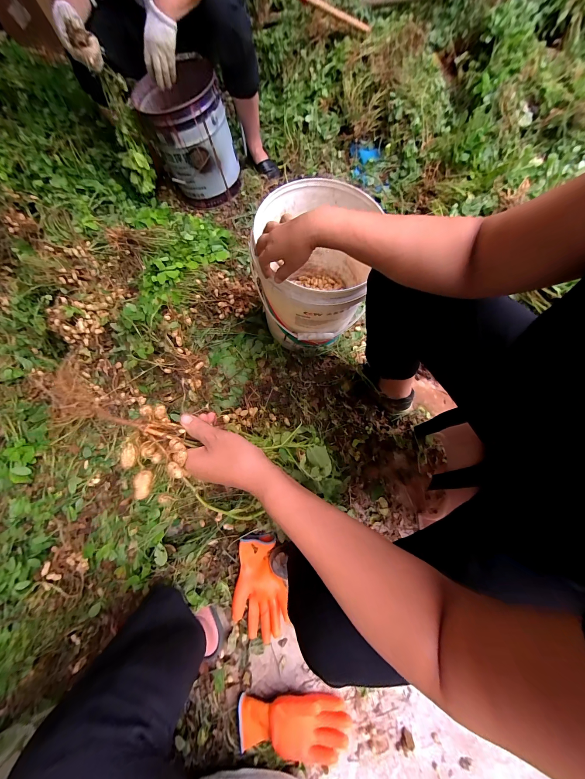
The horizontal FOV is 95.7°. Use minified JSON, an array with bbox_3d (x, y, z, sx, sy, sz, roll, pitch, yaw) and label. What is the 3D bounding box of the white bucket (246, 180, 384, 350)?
[{"bbox_3d":[0.056,-0.296,0.716,0.284,0.322,0.310,-2,73,0],"label":"white bucket"}]

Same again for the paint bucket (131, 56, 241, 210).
[{"bbox_3d":[-0.375,-0.955,1.012,0.272,0.298,0.298,-2,72,5],"label":"paint bucket"}]

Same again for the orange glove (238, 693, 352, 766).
[{"bbox_3d":[0.002,0.747,0.582,0.251,0.046,0.133,2,73,1],"label":"orange glove"}]

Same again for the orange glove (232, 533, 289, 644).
[{"bbox_3d":[-0.084,0.507,0.689,0.133,0.041,0.232,-6,71,4],"label":"orange glove"}]

